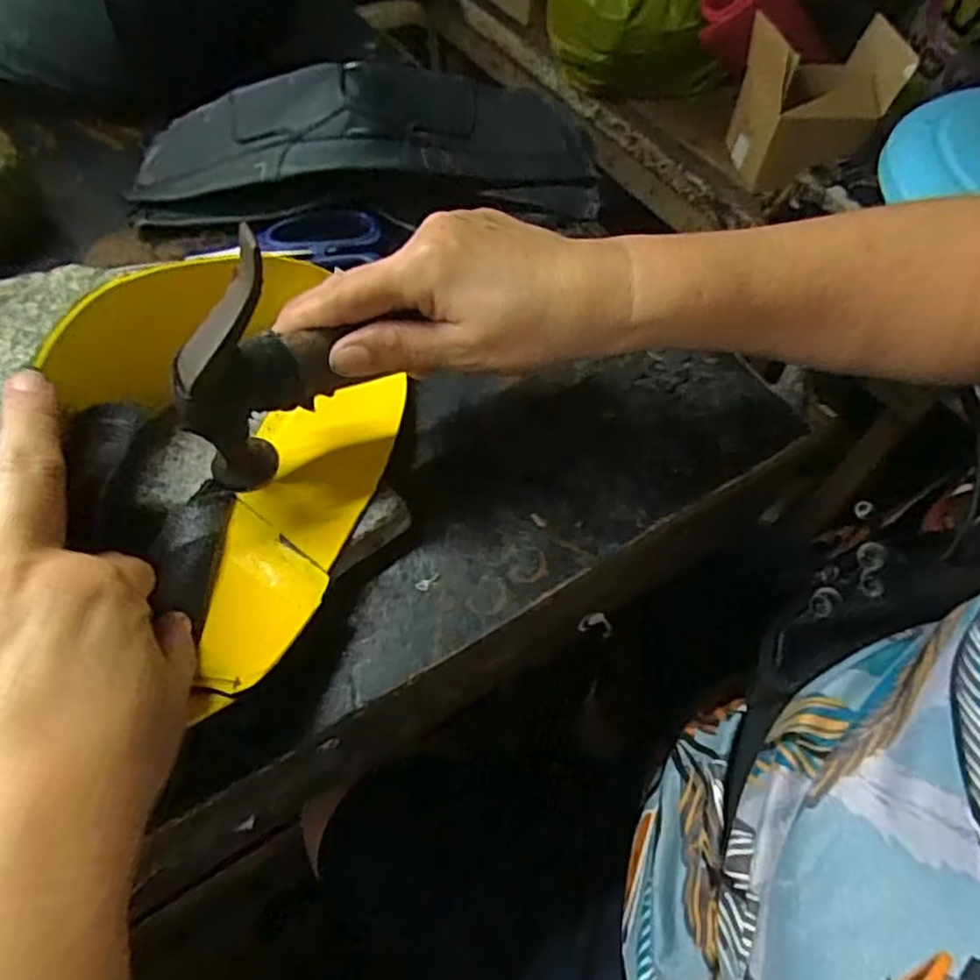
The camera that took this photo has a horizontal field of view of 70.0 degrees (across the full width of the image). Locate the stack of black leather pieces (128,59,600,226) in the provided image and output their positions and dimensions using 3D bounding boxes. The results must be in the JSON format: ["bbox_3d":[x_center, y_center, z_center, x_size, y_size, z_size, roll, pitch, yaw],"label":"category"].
[{"bbox_3d":[-0.081,-0.234,0.456,0.305,0.065,0.106,1,57,-2],"label":"stack of black leather pieces"}]

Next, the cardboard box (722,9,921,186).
[{"bbox_3d":[0.408,-0.484,0.893,0.170,0.166,0.105,-7,57,-7],"label":"cardboard box"}]

